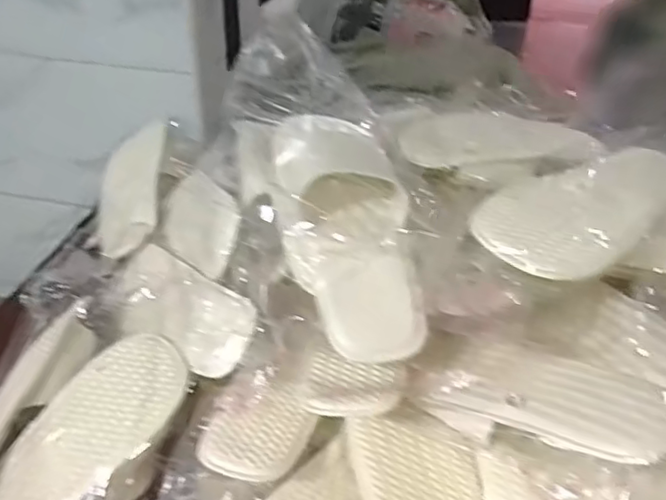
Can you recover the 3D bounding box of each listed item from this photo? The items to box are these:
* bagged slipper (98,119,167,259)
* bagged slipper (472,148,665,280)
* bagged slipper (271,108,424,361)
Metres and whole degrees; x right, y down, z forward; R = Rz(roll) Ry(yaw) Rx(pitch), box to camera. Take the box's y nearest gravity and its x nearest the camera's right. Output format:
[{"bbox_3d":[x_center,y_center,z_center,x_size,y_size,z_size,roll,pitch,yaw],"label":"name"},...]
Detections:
[{"bbox_3d":[-0.248,-0.080,0.791,0.089,0.065,0.232,-4,32,-5],"label":"bagged slipper"},{"bbox_3d":[0.211,-0.039,0.536,0.212,0.037,0.096,-28,45,-35],"label":"bagged slipper"},{"bbox_3d":[0.017,-0.017,0.495,0.101,0.069,0.203,-10,69,-15],"label":"bagged slipper"}]

